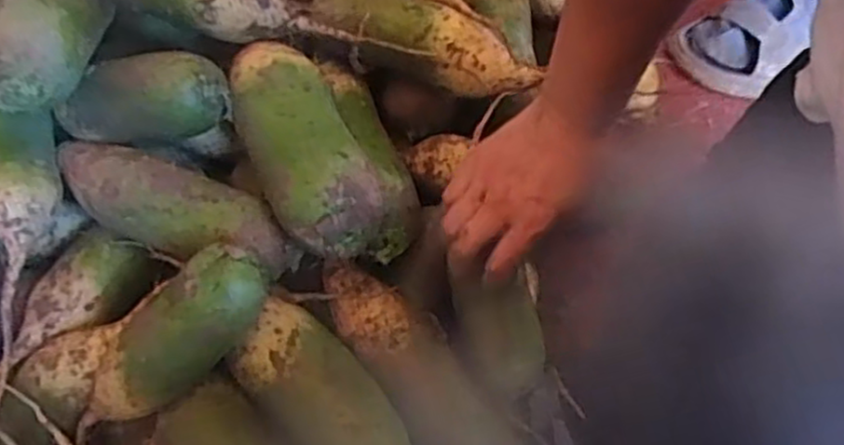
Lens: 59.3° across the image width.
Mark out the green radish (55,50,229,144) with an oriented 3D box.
[{"bbox_3d":[-0.211,-0.091,0.562,0.136,0.061,0.053,-8,58,13],"label":"green radish"}]

